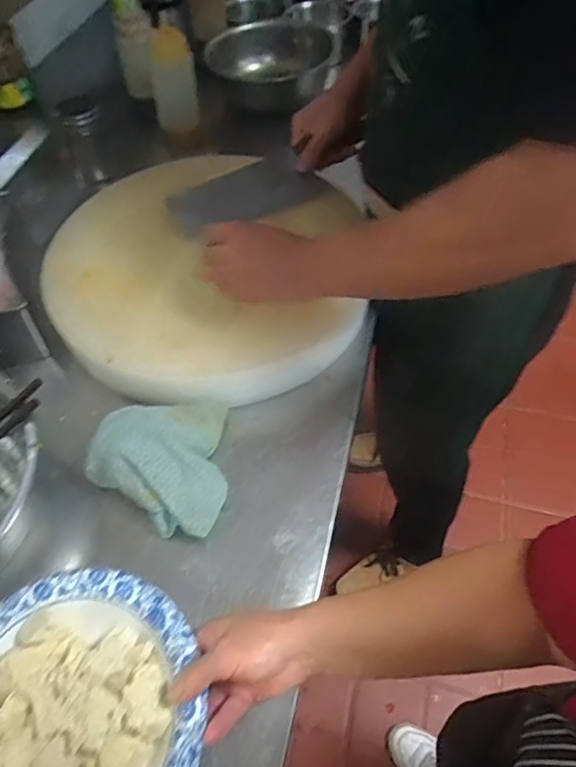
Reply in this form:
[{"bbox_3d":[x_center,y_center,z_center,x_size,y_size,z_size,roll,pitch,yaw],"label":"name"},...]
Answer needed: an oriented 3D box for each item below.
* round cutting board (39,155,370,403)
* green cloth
[{"bbox_3d":[-0.095,-0.156,0.680,0.380,0.064,0.388,1,55,-1],"label":"round cutting board"},{"bbox_3d":[-0.109,0.063,0.536,0.137,0.054,0.134,30,59,18],"label":"green cloth"}]

